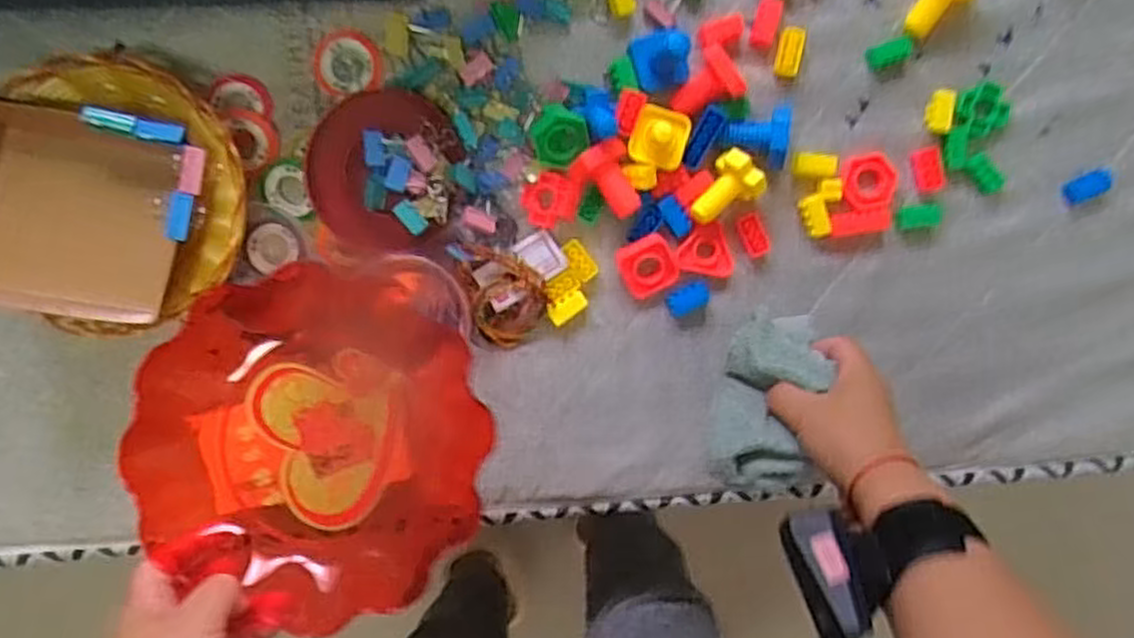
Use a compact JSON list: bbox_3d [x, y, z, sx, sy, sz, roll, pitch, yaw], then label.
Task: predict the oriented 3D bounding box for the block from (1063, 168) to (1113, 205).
[{"bbox_3d":[0.421,-0.107,0.633,0.037,0.008,0.021,-24,99,0],"label":"block"}]

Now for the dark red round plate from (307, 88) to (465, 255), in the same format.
[{"bbox_3d":[-0.133,-0.107,0.583,0.108,0.022,0.118,-2,112,-18],"label":"dark red round plate"}]

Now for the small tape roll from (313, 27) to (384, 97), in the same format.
[{"bbox_3d":[-0.170,-0.200,0.609,0.054,0.009,0.049,-14,98,-1],"label":"small tape roll"}]

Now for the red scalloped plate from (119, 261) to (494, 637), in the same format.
[{"bbox_3d":[-0.151,0.074,0.492,0.201,0.043,0.202,2,78,-7],"label":"red scalloped plate"}]

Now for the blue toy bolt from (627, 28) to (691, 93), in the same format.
[{"bbox_3d":[0.072,-0.196,0.591,0.046,0.044,0.044,-13,98,-2],"label":"blue toy bolt"}]

